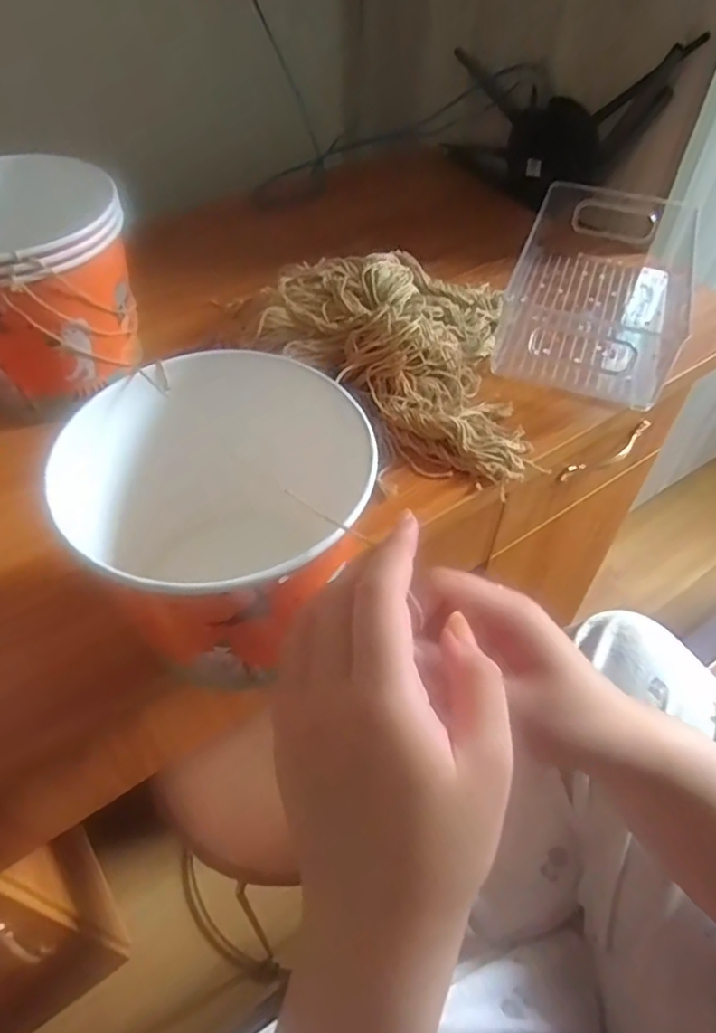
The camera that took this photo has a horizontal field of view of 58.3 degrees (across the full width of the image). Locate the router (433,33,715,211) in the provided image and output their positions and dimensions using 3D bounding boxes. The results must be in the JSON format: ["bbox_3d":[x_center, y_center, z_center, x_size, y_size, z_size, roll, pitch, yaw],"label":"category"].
[{"bbox_3d":[0.224,-0.459,0.749,0.060,0.166,0.332,-33,38,-26],"label":"router"}]

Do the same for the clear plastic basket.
[{"bbox_3d":[0.235,-0.232,0.646,0.168,0.073,0.304,16,51,12],"label":"clear plastic basket"}]

